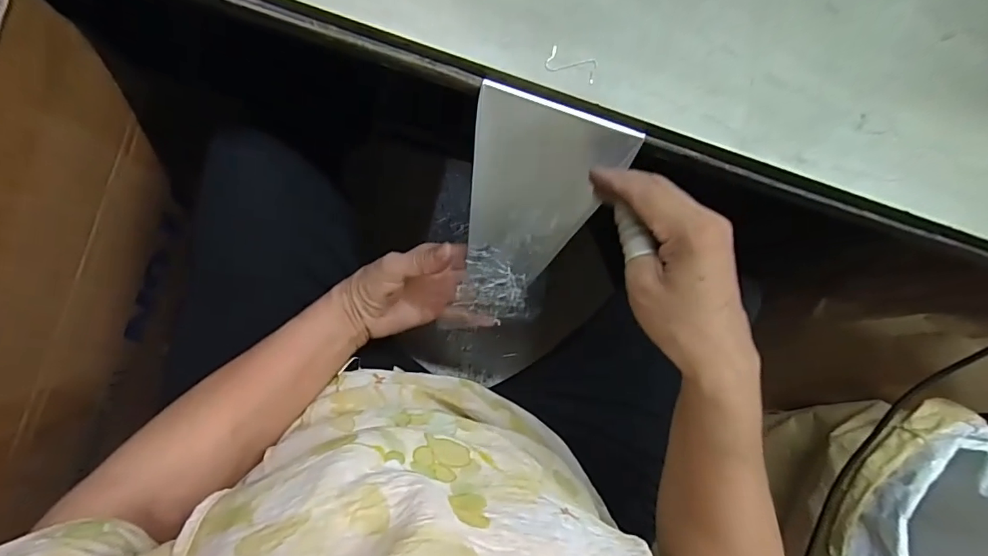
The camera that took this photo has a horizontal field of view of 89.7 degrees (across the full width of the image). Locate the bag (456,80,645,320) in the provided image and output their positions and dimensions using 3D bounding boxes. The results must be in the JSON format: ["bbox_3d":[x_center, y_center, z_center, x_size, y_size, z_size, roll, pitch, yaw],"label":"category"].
[{"bbox_3d":[0.020,-0.047,0.401,0.112,0.019,0.193,14,125,-12],"label":"bag"}]

